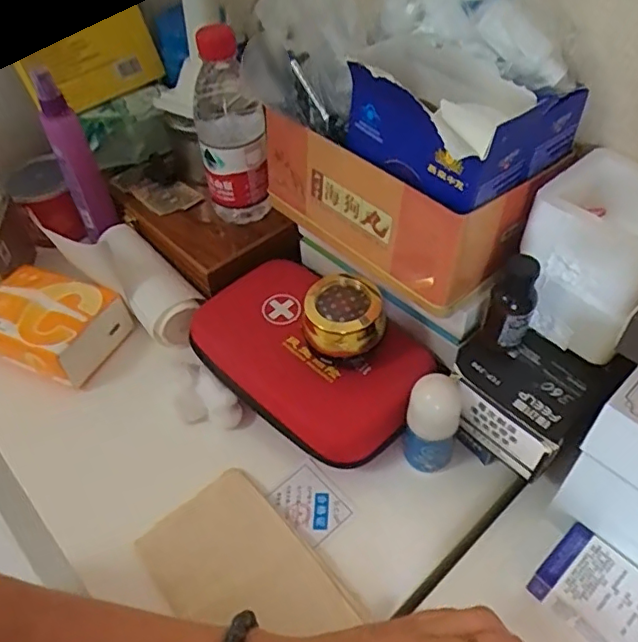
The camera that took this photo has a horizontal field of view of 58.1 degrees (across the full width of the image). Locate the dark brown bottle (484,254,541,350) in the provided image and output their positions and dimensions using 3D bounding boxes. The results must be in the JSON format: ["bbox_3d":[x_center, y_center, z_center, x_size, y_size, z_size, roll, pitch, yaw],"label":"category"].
[{"bbox_3d":[0.134,-0.010,0.402,0.028,0.077,0.036,17,52,18],"label":"dark brown bottle"}]

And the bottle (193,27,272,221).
[{"bbox_3d":[-0.077,-0.161,0.509,0.060,0.169,0.053,-10,48,-5],"label":"bottle"}]

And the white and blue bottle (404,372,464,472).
[{"bbox_3d":[0.085,0.081,0.429,0.037,0.101,0.031,9,50,12],"label":"white and blue bottle"}]

